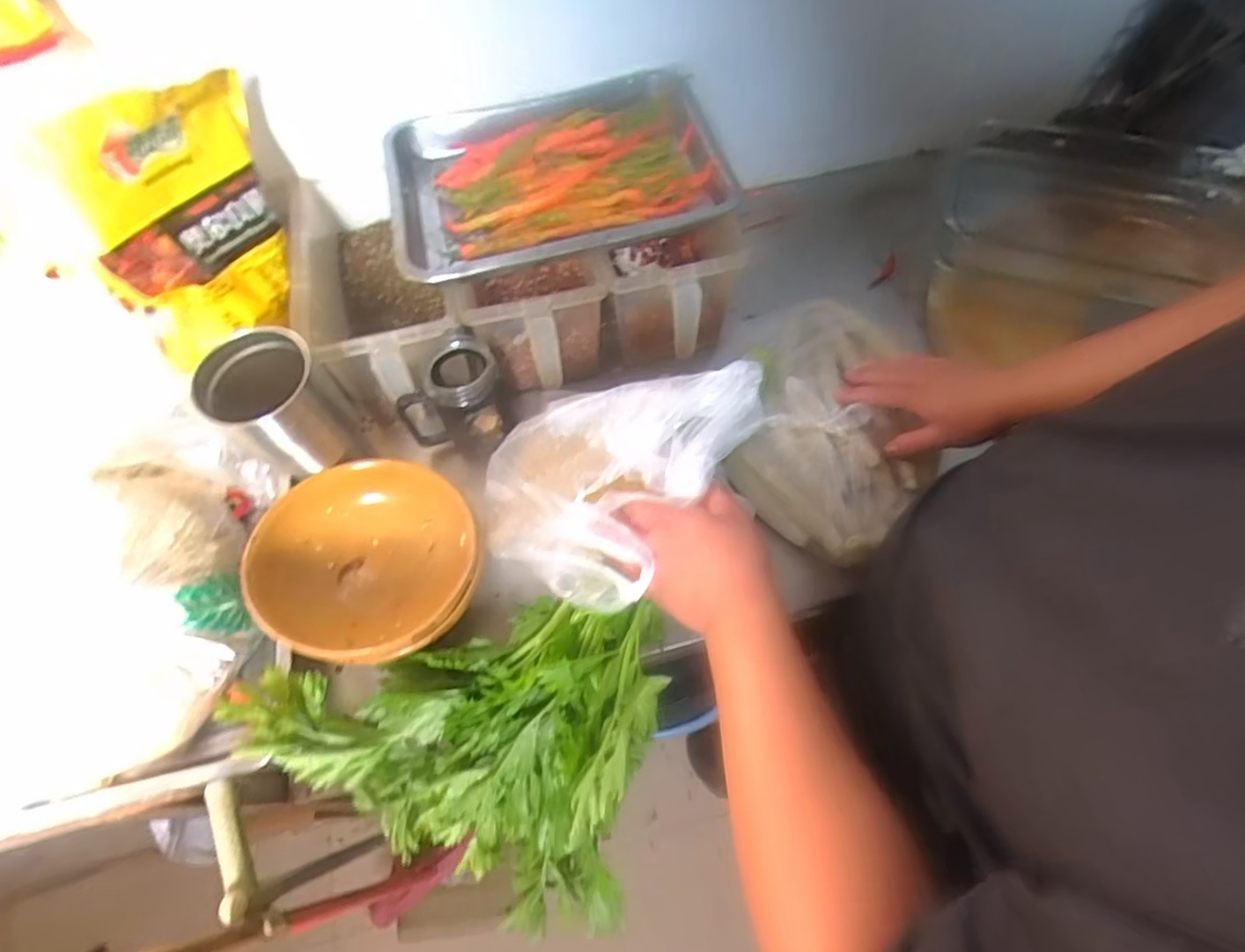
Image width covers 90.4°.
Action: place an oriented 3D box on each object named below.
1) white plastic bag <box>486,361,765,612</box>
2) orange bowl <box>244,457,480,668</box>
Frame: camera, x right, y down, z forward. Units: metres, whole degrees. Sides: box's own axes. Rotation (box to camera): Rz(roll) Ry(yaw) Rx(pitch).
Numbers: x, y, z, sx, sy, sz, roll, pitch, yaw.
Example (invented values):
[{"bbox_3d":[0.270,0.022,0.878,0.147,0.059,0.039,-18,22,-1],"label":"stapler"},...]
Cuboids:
[{"bbox_3d":[-0.010,-0.009,0.552,0.210,0.085,0.238,19,82,37],"label":"white plastic bag"},{"bbox_3d":[-0.220,0.079,0.573,0.173,0.096,0.181,-1,63,2],"label":"orange bowl"}]

